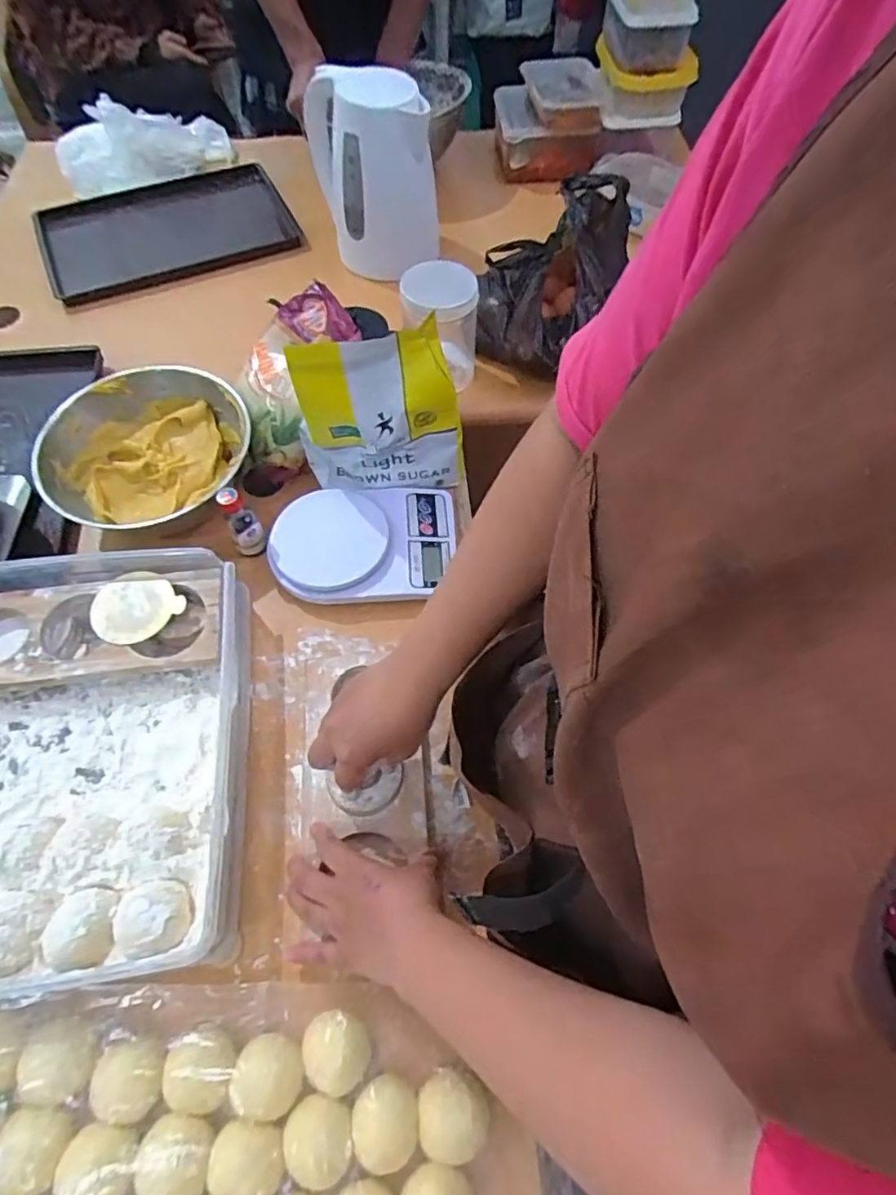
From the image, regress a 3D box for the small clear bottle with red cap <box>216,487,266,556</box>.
[{"bbox_3d":[-0.217,-0.076,0.637,0.032,0.091,0.034,0,61,0],"label":"small clear bottle with red cap"}]

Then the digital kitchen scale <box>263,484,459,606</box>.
[{"bbox_3d":[-0.090,-0.061,0.652,0.194,0.029,0.137,-6,61,-4],"label":"digital kitchen scale"}]

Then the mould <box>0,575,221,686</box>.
[{"bbox_3d":[-0.347,0.034,0.594,0.248,0.034,0.096,-7,61,-4],"label":"mould"}]

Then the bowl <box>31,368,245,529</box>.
[{"bbox_3d":[-0.334,-0.160,0.671,0.179,0.073,0.217,23,63,12],"label":"bowl"}]

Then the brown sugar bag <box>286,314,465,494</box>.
[{"bbox_3d":[-0.070,-0.179,0.632,0.168,0.201,0.051,-10,59,-5],"label":"brown sugar bag"}]

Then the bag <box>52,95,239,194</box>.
[{"bbox_3d":[-0.513,-0.772,1.015,0.280,0.089,0.117,-23,64,-13],"label":"bag"}]

